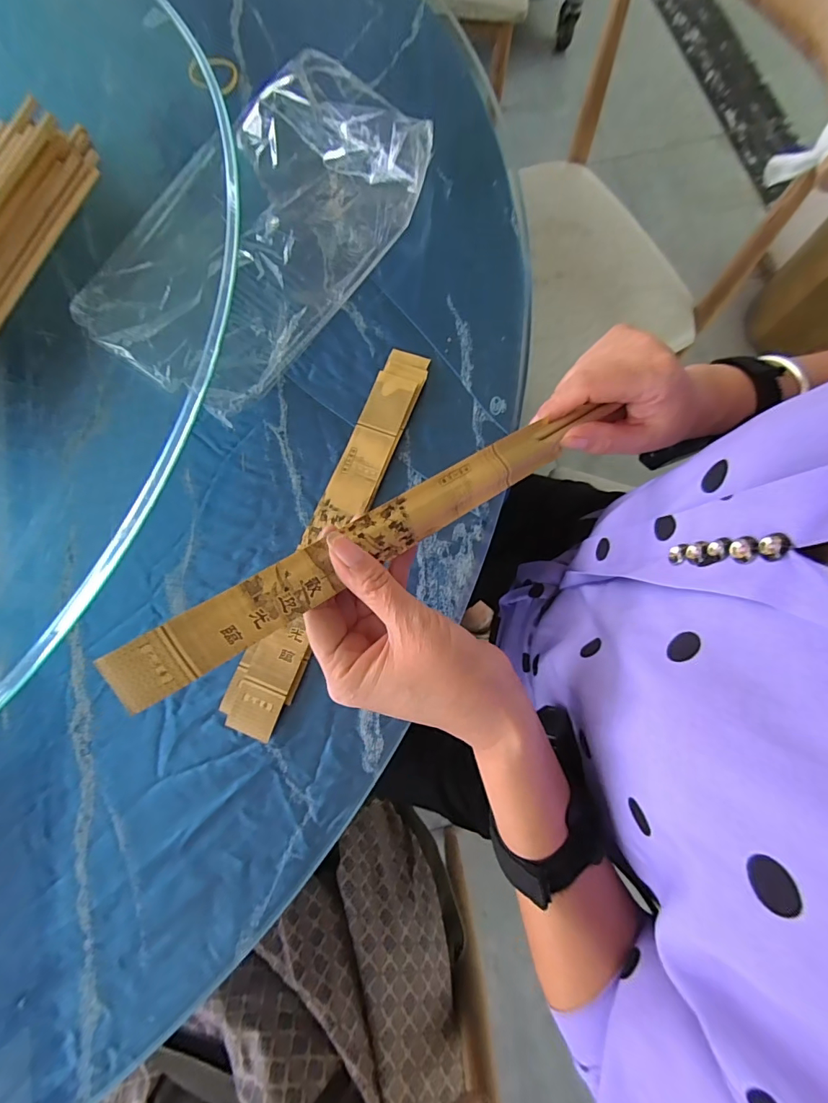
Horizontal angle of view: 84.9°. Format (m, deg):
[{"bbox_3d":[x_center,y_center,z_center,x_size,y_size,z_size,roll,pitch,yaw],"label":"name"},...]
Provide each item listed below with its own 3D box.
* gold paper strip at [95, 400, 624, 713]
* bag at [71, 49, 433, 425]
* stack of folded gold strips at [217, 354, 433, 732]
[{"bbox_3d":[-0.010,-0.013,0.238,0.290,0.005,0.028,-31,104,-15],"label":"gold paper strip"},{"bbox_3d":[-0.119,-0.253,0.346,0.166,0.043,0.278,34,80,9],"label":"bag"},{"bbox_3d":[-0.054,-0.017,0.316,0.038,0.013,0.286,21,78,7],"label":"stack of folded gold strips"}]

